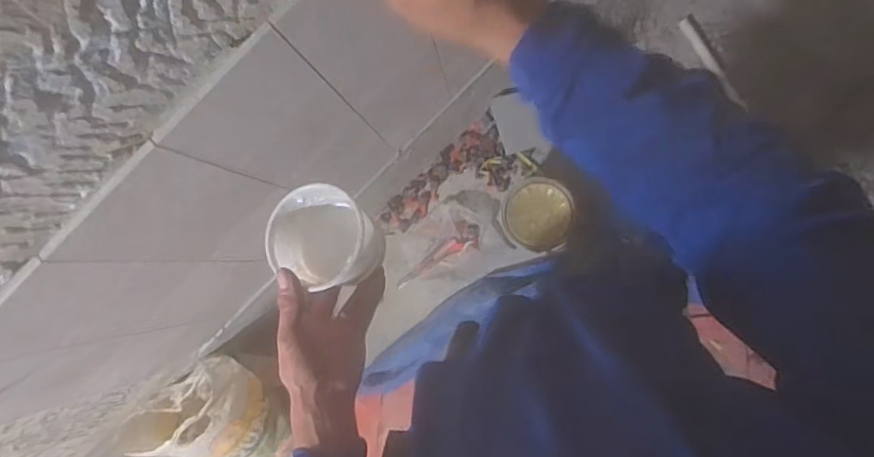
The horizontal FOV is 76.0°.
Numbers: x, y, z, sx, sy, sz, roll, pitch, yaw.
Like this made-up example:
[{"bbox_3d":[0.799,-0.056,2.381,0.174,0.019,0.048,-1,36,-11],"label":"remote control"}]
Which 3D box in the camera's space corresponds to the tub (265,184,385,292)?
[{"bbox_3d":[-0.106,0.009,0.530,0.099,0.085,0.089,34,91,6],"label":"tub"}]

